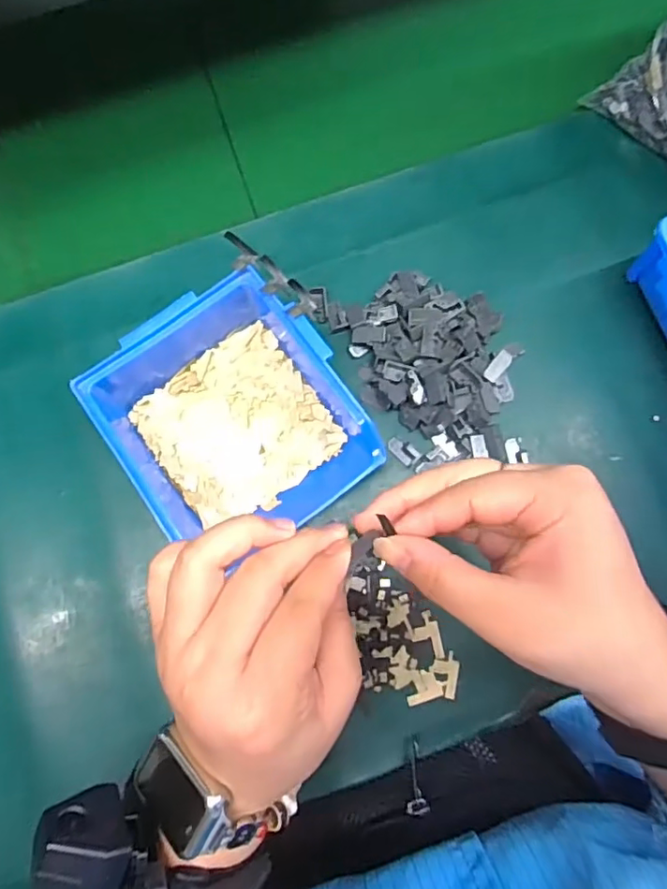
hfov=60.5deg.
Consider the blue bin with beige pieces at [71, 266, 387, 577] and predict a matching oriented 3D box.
[{"bbox_3d":[-0.057,-0.013,0.335,0.123,0.062,0.142,-38,82,-6],"label":"blue bin with beige pieces"}]

